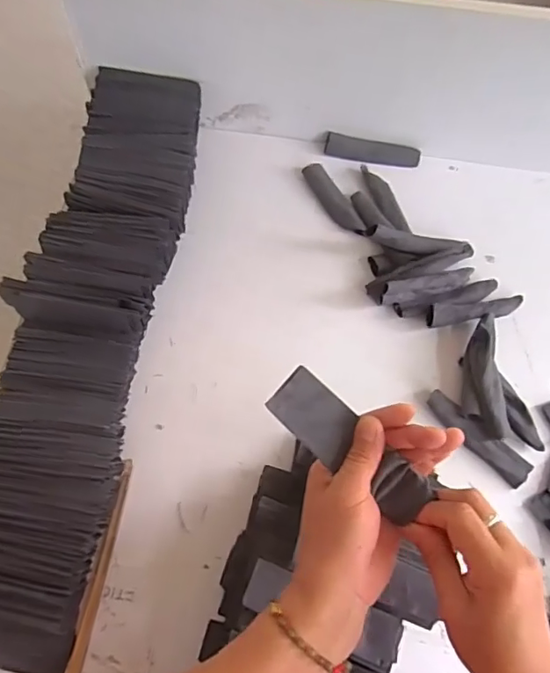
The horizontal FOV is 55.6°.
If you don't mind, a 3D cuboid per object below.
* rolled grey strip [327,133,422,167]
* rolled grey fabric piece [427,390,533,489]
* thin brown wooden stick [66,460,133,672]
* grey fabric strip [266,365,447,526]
[{"bbox_3d":[0.159,-0.301,0.845,0.152,0.025,0.041,12,66,3],"label":"rolled grey strip"},{"bbox_3d":[0.258,0.127,0.662,0.146,0.017,0.034,42,71,15],"label":"rolled grey fabric piece"},{"bbox_3d":[-0.199,0.273,0.582,0.017,0.008,0.263,9,66,2],"label":"thin brown wooden stick"},{"bbox_3d":[0.054,0.077,0.372,0.126,0.015,0.043,40,70,5],"label":"grey fabric strip"}]

